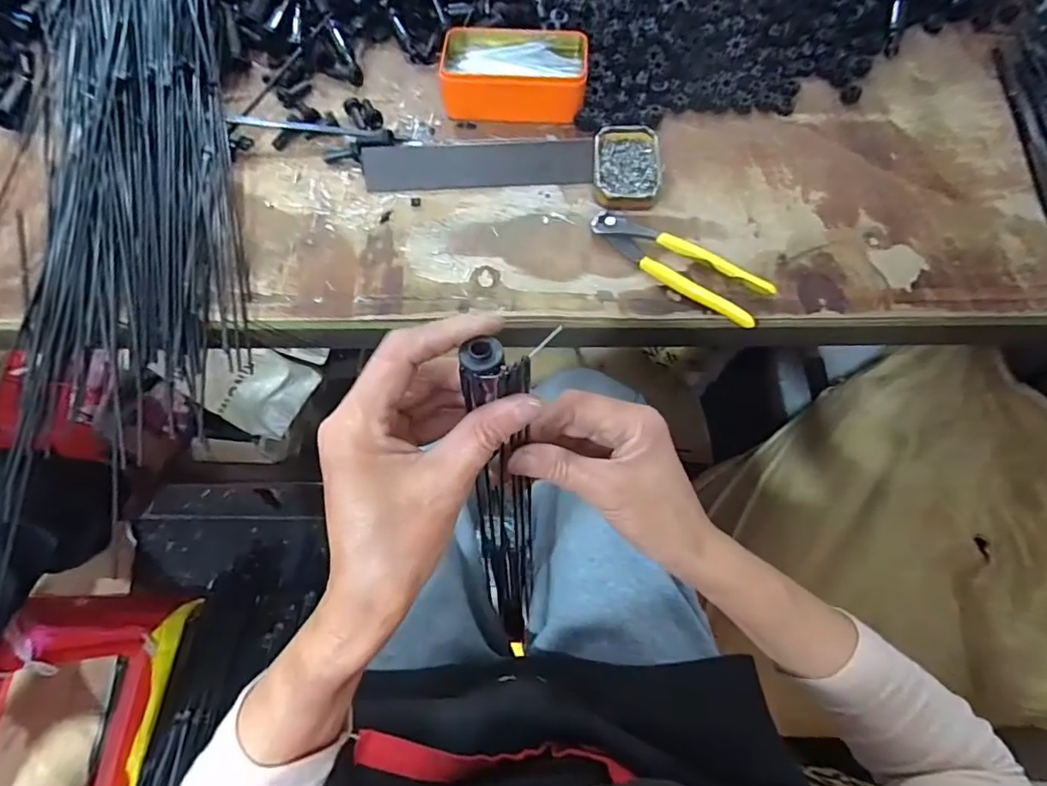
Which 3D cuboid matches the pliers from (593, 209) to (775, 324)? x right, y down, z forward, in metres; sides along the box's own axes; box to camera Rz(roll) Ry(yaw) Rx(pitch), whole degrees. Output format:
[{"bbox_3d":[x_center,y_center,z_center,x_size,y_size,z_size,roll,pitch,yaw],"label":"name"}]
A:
[{"bbox_3d":[0.132,-0.113,0.472,0.163,0.018,0.047,34,70,14],"label":"pliers"}]

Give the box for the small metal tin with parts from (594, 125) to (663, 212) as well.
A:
[{"bbox_3d":[0.098,-0.214,0.512,0.061,0.020,0.086,1,66,1],"label":"small metal tin with parts"}]

